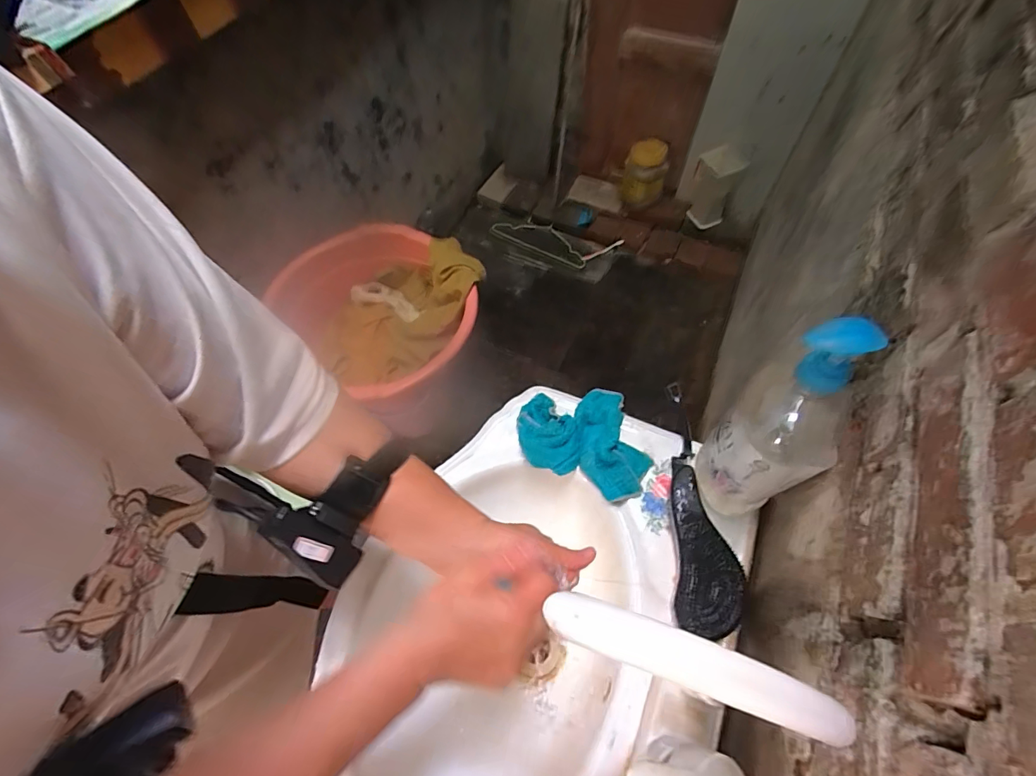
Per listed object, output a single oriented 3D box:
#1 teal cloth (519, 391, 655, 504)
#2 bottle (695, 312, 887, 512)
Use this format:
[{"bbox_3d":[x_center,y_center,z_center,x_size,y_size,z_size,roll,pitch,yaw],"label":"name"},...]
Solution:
[{"bbox_3d":[0.085,0.054,0.558,0.172,0.043,0.127,21,66,17],"label":"teal cloth"},{"bbox_3d":[0.251,0.039,0.431,0.097,0.260,0.105,38,72,24],"label":"bottle"}]

